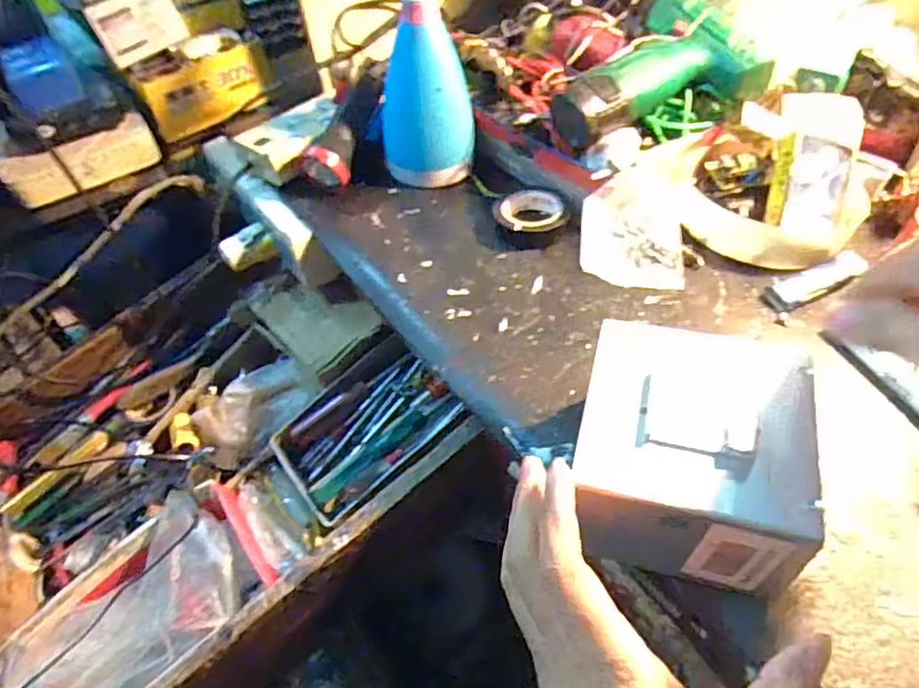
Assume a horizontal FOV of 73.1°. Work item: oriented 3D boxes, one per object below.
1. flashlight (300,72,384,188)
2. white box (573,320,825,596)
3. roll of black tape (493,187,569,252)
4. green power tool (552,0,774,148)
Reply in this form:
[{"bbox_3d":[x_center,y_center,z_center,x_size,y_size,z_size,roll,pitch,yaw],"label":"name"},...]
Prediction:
[{"bbox_3d":[-0.108,-0.201,0.573,0.047,0.042,0.114,12,69,15],"label":"flashlight"},{"bbox_3d":[0.118,0.056,0.322,0.107,0.067,0.117,9,51,13],"label":"white box"},{"bbox_3d":[0.060,-0.110,0.520,0.063,0.021,0.062,-3,49,3],"label":"roll of black tape"},{"bbox_3d":[0.154,-0.231,0.515,0.177,0.055,0.110,-18,50,-10],"label":"green power tool"}]

